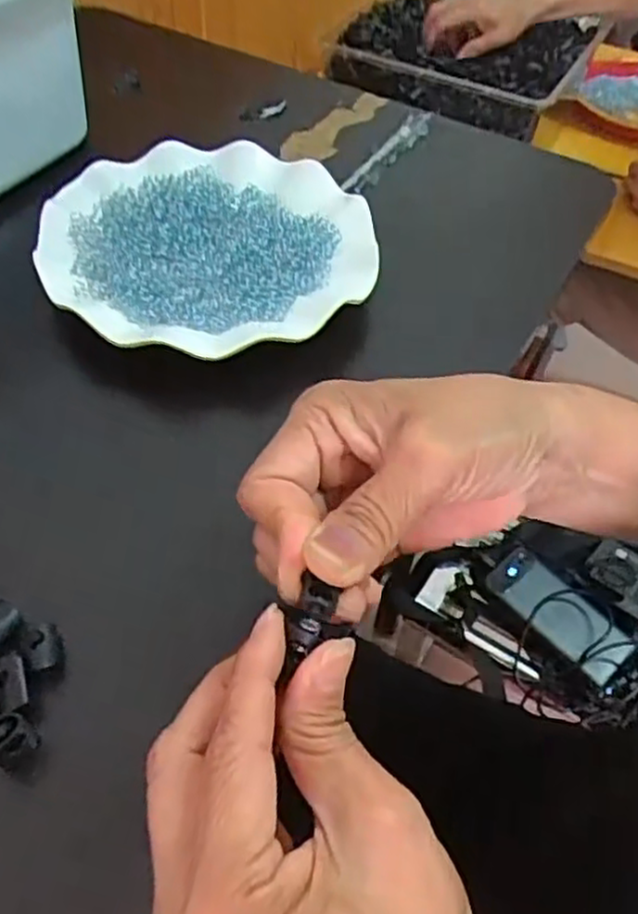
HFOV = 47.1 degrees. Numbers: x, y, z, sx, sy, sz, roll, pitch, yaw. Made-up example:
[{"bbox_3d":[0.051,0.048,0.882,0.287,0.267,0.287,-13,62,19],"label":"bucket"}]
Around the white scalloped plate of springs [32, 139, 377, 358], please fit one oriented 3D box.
[{"bbox_3d":[-0.060,-0.124,0.418,0.177,0.014,0.181,2,52,-3],"label":"white scalloped plate of springs"}]

